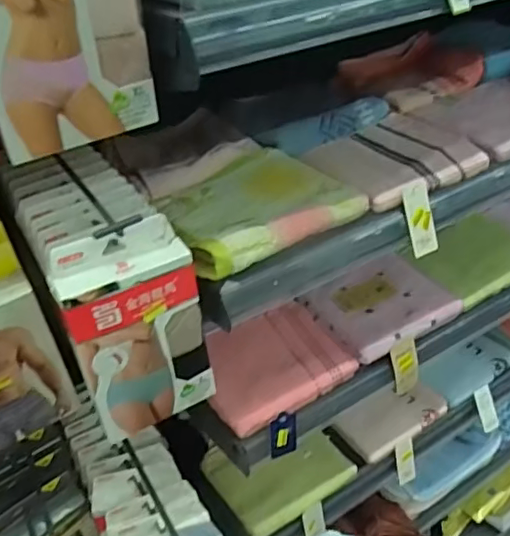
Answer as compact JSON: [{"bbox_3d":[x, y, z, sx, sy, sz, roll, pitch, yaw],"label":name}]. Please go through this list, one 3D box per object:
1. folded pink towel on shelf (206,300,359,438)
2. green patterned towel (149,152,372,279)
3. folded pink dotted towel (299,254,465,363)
[{"bbox_3d":[0.019,0.118,0.763,0.189,0.034,0.164,-21,40,-22],"label":"folded pink towel on shelf"},{"bbox_3d":[-0.010,-0.072,0.603,0.203,0.027,0.175,-27,43,-28],"label":"green patterned towel"},{"bbox_3d":[0.184,0.049,0.838,0.189,0.022,0.161,-20,40,-21],"label":"folded pink dotted towel"}]

